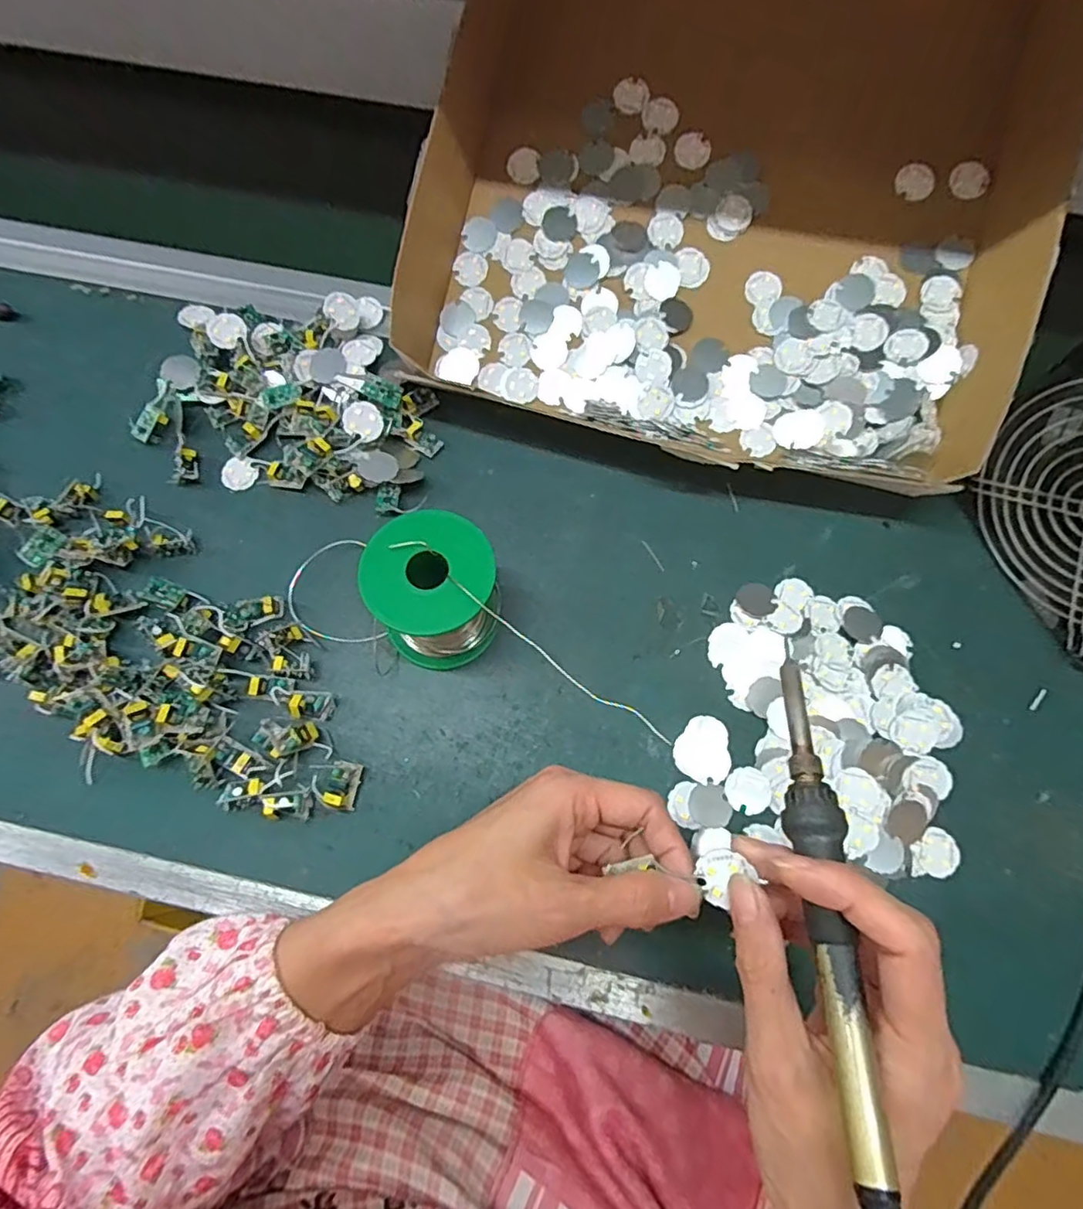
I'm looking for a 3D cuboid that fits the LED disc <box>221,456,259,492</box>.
[{"bbox_3d":[-0.205,-0.088,0.402,0.022,0.006,0.022,0,71,-1],"label":"LED disc"}]

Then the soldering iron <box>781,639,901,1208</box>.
[{"bbox_3d":[0.105,0.115,0.215,0.021,0.017,0.217,3,58,2],"label":"soldering iron"}]

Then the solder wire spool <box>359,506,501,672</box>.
[{"bbox_3d":[-0.059,-0.006,0.336,0.066,0.073,0.068,0,71,-1],"label":"solder wire spool"}]

